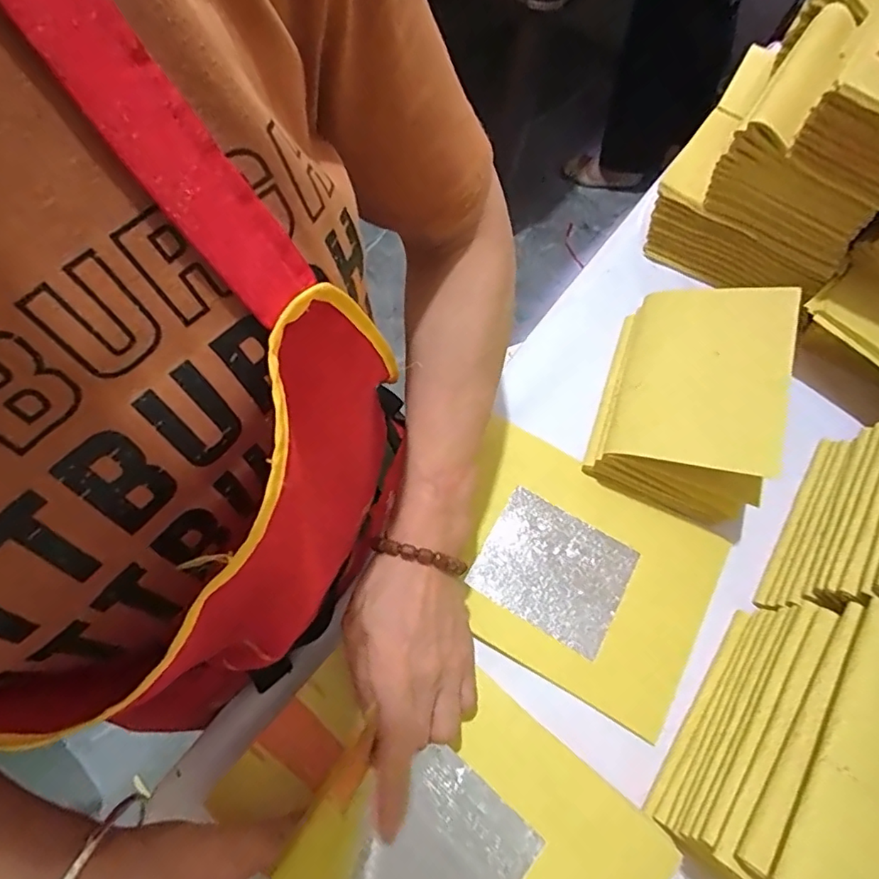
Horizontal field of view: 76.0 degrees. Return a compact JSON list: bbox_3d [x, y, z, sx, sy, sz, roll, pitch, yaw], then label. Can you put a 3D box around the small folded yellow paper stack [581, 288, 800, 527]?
[{"bbox_3d":[0.194,-0.039,0.435,0.113,0.084,0.165,20,68,6],"label":"small folded yellow paper stack"}]

